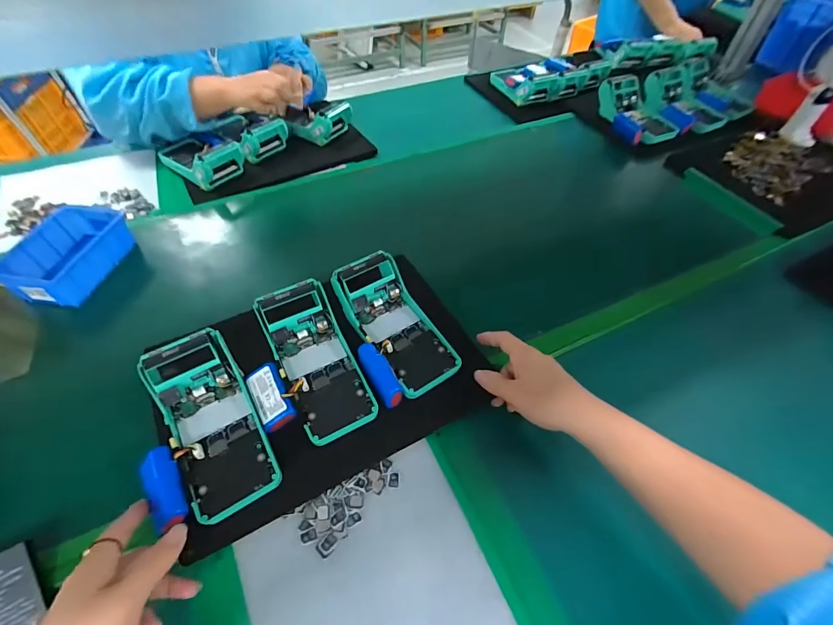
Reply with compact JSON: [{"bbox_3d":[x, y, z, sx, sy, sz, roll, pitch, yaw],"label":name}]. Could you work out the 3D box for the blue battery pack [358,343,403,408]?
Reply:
[{"bbox_3d":[-0.037,0.063,0.409,0.024,0.020,0.070,-26,74,-19],"label":"blue battery pack"}]

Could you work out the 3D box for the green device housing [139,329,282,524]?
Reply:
[{"bbox_3d":[-0.194,0.097,0.366,0.076,0.048,0.172,-25,58,-20],"label":"green device housing"}]

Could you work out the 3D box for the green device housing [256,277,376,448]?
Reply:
[{"bbox_3d":[-0.108,0.044,0.408,0.081,0.054,0.165,-21,57,-18],"label":"green device housing"}]

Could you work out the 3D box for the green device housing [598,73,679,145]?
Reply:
[{"bbox_3d":[0.452,-0.413,0.795,0.115,0.049,0.167,-10,57,-9],"label":"green device housing"}]

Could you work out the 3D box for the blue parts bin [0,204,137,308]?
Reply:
[{"bbox_3d":[-0.473,-0.085,0.537,0.097,0.045,0.154,9,50,7],"label":"blue parts bin"}]

